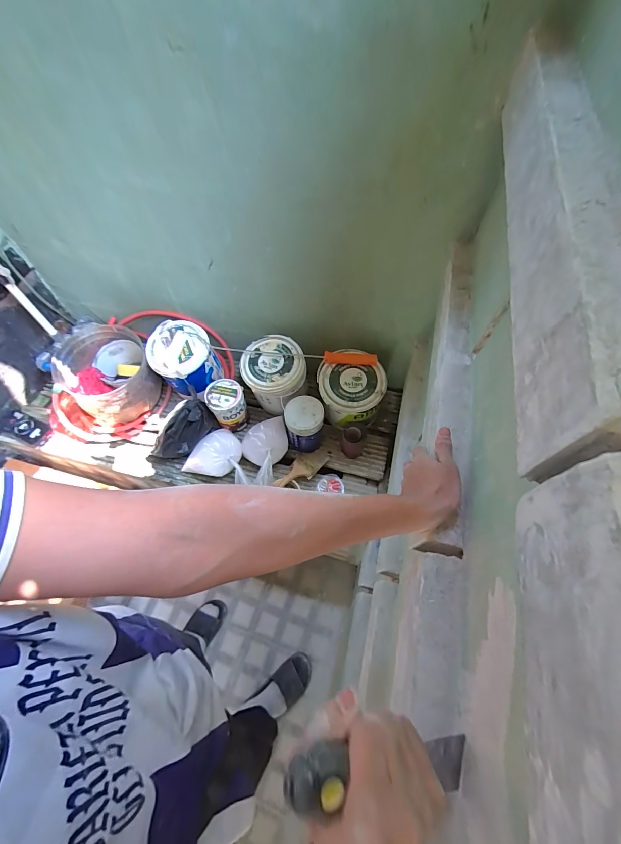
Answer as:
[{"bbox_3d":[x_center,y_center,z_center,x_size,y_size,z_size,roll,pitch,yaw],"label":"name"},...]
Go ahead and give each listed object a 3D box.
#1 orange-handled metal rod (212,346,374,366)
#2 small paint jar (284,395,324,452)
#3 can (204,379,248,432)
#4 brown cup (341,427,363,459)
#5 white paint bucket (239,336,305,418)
[{"bbox_3d":[-0.052,-0.194,0.960,0.469,0.023,0.033,7,61,4],"label":"orange-handled metal rod"},{"bbox_3d":[-0.018,0.013,0.997,0.101,0.163,0.099,0,60,0],"label":"small paint jar"},{"bbox_3d":[-0.249,-0.044,1.046,0.102,0.140,0.107,0,60,0],"label":"can"},{"bbox_3d":[0.123,0.069,1.016,0.068,0.109,0.063,11,61,6],"label":"brown cup"},{"bbox_3d":[-0.105,-0.132,1.033,0.180,0.182,0.164,0,60,0],"label":"white paint bucket"}]

